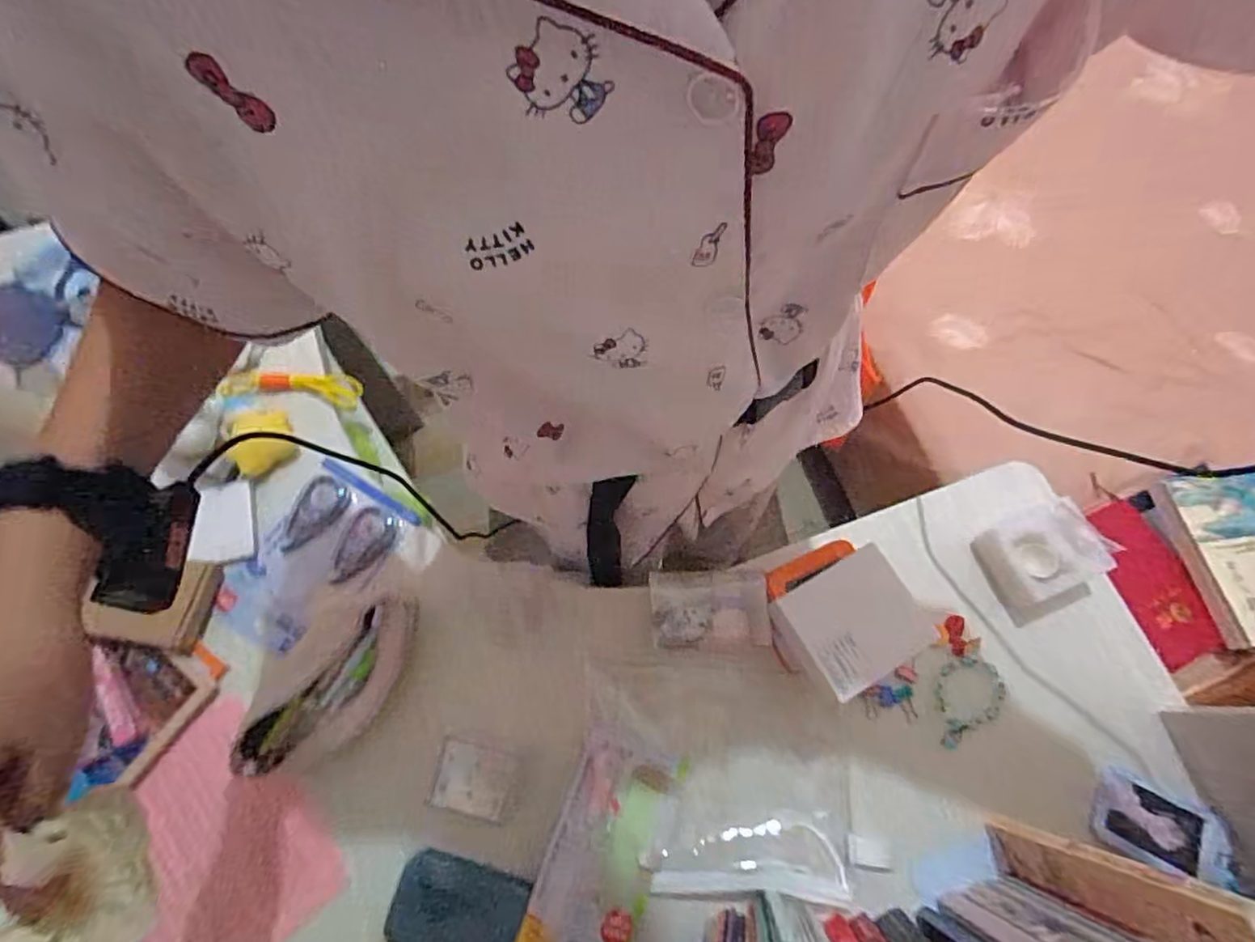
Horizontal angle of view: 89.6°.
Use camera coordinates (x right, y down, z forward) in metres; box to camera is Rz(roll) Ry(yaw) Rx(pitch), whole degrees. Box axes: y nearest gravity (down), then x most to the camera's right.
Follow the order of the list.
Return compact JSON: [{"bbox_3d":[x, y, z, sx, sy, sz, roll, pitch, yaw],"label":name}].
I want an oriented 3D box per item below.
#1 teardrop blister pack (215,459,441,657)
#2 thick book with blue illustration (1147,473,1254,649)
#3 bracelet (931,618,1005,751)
[{"bbox_3d":[-0.313,0.101,0.645,0.147,0.021,0.184,34,75,13],"label":"teardrop blister pack"},{"bbox_3d":[0.862,0.113,0.870,0.176,0.032,0.233,-10,71,-2],"label":"thick book with blue illustration"},{"bbox_3d":[0.330,0.203,0.610,0.067,0.014,0.121,4,71,3],"label":"bracelet"}]

